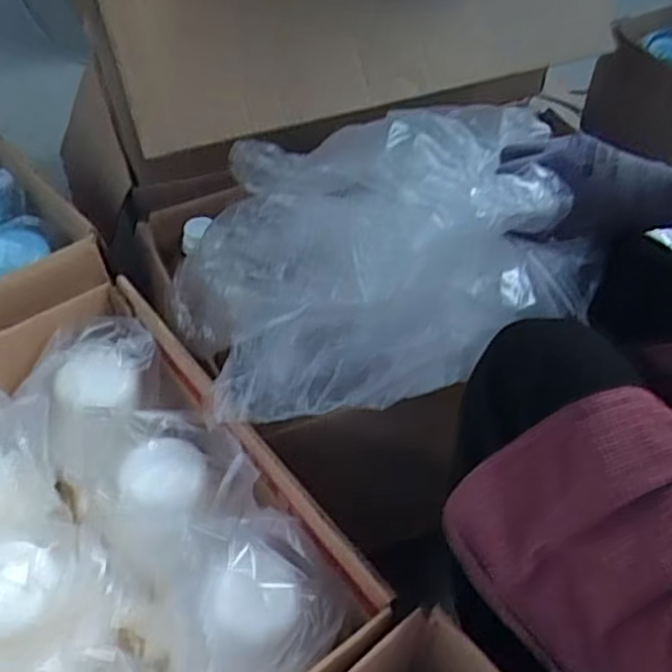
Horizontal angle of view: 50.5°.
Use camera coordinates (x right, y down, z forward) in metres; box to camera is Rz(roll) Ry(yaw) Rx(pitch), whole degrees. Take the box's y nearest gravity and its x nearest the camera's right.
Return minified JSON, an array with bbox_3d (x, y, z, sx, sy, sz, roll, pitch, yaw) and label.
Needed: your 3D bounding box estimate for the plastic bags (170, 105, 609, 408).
[{"bbox_3d":[0.015,-0.069,0.603,0.293,0.193,0.266,-10,50,-10],"label":"plastic bags"}]

